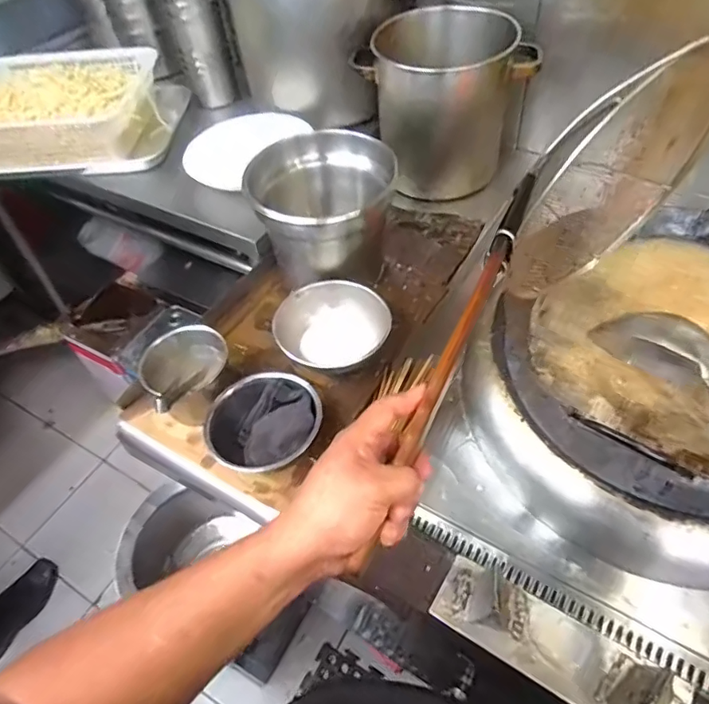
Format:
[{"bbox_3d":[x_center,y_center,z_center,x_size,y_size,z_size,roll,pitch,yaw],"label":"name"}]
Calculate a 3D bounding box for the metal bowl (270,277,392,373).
[{"bbox_3d":[-0.031,-0.028,0.803,0.164,0.086,0.164,-2,50,3],"label":"metal bowl"}]

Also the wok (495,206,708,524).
[{"bbox_3d":[0.432,0.011,0.643,0.407,0.127,0.375,-26,53,-16],"label":"wok"}]

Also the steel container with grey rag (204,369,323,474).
[{"bbox_3d":[-0.120,0.099,0.713,0.149,0.069,0.133,-10,50,-4],"label":"steel container with grey rag"}]

